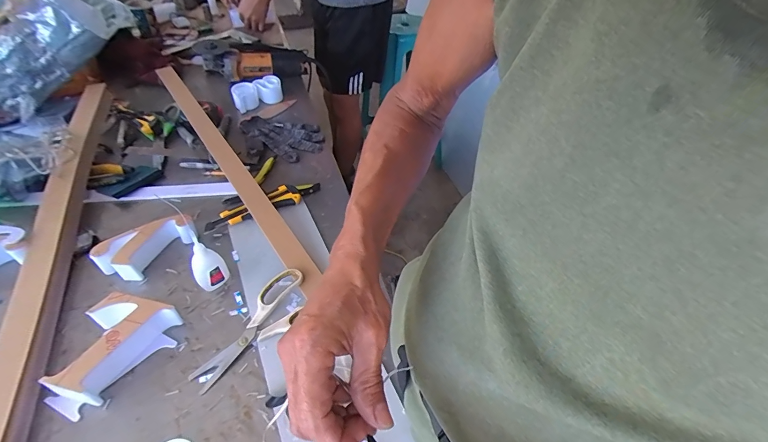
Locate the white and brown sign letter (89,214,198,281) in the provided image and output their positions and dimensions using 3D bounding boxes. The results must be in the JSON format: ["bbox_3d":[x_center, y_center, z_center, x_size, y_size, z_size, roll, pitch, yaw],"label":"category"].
[{"bbox_3d":[-0.365,0.041,0.575,0.136,0.047,0.065,-34,56,-30],"label":"white and brown sign letter"}]

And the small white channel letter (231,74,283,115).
[{"bbox_3d":[-0.319,-0.326,0.935,0.124,0.046,0.065,-27,54,-28],"label":"small white channel letter"}]

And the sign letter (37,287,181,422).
[{"bbox_3d":[-0.343,0.154,0.460,0.094,0.049,0.149,30,52,24],"label":"sign letter"}]

